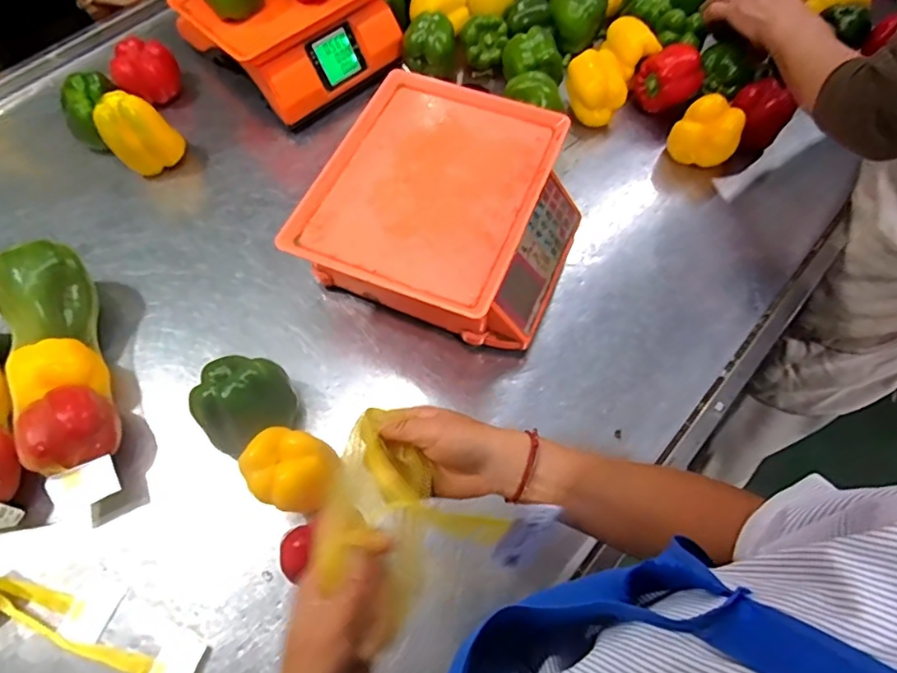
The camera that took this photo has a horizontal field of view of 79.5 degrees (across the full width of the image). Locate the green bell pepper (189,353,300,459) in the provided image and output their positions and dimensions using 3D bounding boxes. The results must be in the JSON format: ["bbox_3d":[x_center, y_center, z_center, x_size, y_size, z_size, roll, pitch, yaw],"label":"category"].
[{"bbox_3d":[-0.210,0.072,0.563,0.091,0.091,0.092,0,64,0],"label":"green bell pepper"}]

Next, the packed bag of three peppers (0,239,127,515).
[{"bbox_3d":[-0.415,0.037,0.577,0.093,0.095,0.287,-20,66,-11],"label":"packed bag of three peppers"}]

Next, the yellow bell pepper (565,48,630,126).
[{"bbox_3d":[0.218,-0.366,0.806,0.089,0.078,0.087,18,65,8],"label":"yellow bell pepper"}]

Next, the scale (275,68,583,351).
[{"bbox_3d":[0.003,-0.141,0.645,0.276,0.127,0.282,20,65,9],"label":"scale"}]

